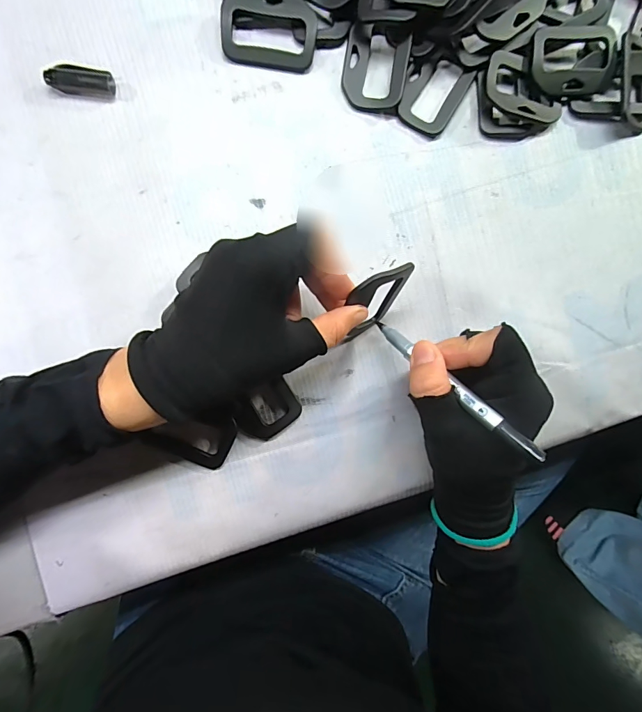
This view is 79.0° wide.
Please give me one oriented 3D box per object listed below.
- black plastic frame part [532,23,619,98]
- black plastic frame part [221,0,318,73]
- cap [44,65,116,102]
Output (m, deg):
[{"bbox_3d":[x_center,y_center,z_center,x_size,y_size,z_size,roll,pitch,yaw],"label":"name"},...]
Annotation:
[{"bbox_3d":[0.172,-0.203,0.266,0.060,0.013,0.043,-1,91,-5],"label":"black plastic frame part"},{"bbox_3d":[-0.033,-0.215,0.254,0.060,0.010,0.046,6,91,-5],"label":"black plastic frame part"},{"bbox_3d":[-0.151,-0.174,0.245,0.038,0.009,0.016,6,91,-5],"label":"cap"}]

